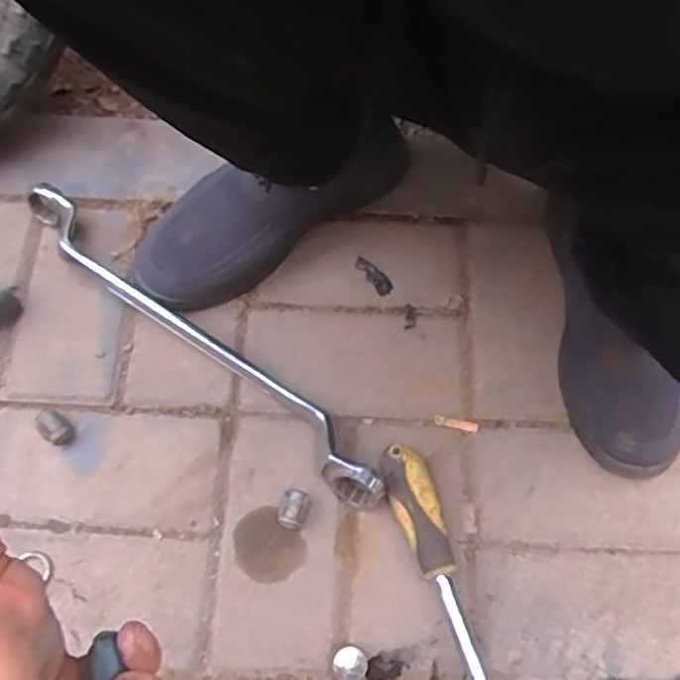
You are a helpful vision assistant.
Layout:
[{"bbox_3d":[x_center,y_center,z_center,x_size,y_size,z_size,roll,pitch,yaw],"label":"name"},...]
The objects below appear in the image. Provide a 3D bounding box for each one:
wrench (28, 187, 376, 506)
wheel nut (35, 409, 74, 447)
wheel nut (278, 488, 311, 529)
[{"bbox_3d":[-0.123,-0.003,0.566,0.407,0.039,0.042,39,72,13],"label":"wrench"},{"bbox_3d":[-0.229,0.070,0.538,0.030,0.018,0.019,42,72,14],"label":"wheel nut"},{"bbox_3d":[-0.036,0.131,0.521,0.023,0.018,0.029,23,69,7],"label":"wheel nut"}]

